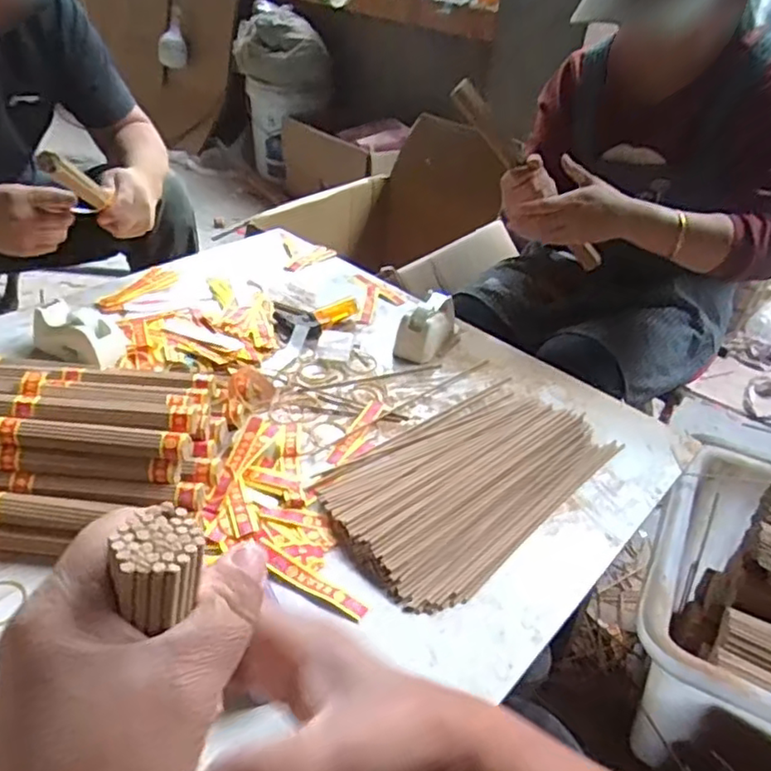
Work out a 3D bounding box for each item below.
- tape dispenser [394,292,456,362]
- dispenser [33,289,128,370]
[{"bbox_3d":[0.057,-0.086,0.913,0.064,0.062,0.107,16,38,12],"label":"tape dispenser"},{"bbox_3d":[-0.382,-0.066,0.815,0.118,0.060,0.069,24,40,22],"label":"dispenser"}]

